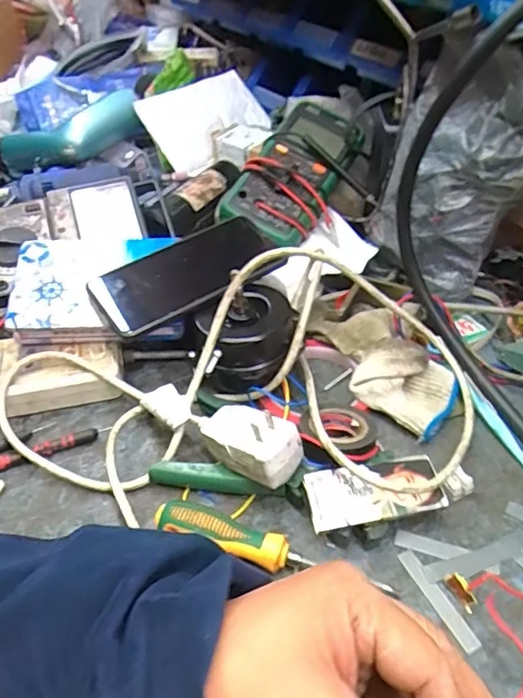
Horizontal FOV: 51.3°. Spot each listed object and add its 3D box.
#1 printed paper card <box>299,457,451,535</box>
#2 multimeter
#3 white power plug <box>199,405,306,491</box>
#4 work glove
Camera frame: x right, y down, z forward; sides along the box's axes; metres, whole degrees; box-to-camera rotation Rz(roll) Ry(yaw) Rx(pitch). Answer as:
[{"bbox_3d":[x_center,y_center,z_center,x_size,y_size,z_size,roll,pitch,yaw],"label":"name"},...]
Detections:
[{"bbox_3d":[0.074,0.092,0.355,0.088,0.006,0.038,-9,54,-10],"label":"printed paper card"},{"bbox_3d":[0.040,-0.193,0.578,0.096,0.048,0.187,31,69,4],"label":"multimeter"},{"bbox_3d":[-0.010,0.060,0.371,0.074,0.032,0.039,29,53,29],"label":"white power plug"},{"bbox_3d":[0.105,0.015,0.449,0.089,0.040,0.125,-10,43,-6],"label":"work glove"}]

